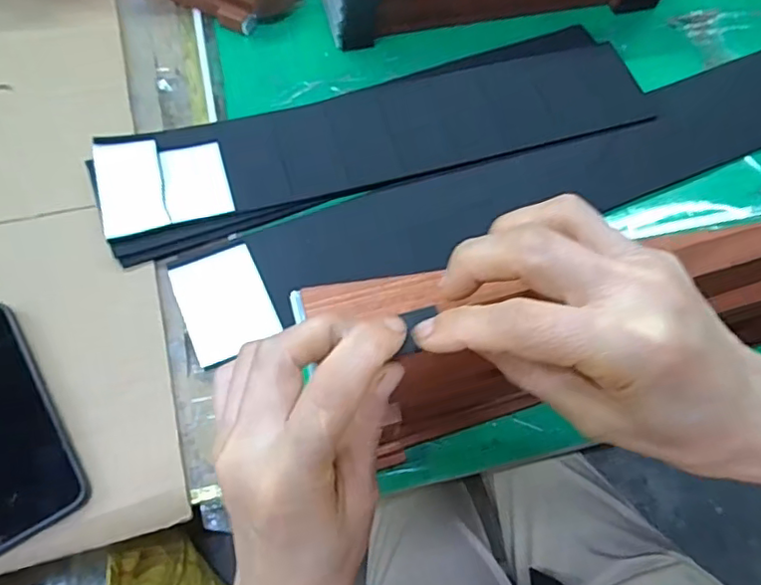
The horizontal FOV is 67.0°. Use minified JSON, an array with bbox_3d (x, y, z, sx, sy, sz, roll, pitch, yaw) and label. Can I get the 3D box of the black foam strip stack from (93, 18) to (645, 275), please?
[{"bbox_3d":[0.006,-0.141,0.503,0.479,0.016,0.109,-18,73,-10],"label":"black foam strip stack"}]

